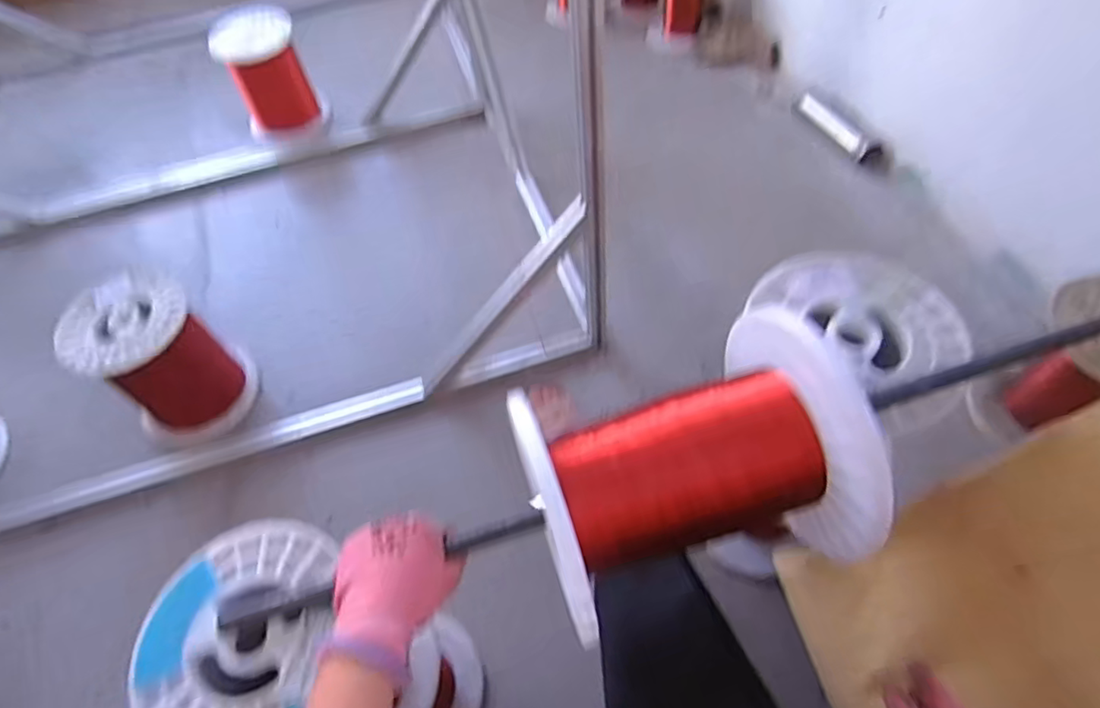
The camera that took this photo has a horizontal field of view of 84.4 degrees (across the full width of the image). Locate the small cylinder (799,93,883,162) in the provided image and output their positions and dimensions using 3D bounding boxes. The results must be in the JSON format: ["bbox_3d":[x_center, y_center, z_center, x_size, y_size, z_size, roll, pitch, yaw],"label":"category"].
[{"bbox_3d":[0.643,-0.508,1.356,0.033,0.044,0.238,-22,55,-11],"label":"small cylinder"}]

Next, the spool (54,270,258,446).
[{"bbox_3d":[-0.661,0.010,1.046,0.200,0.236,0.192,-3,54,3],"label":"spool"}]

